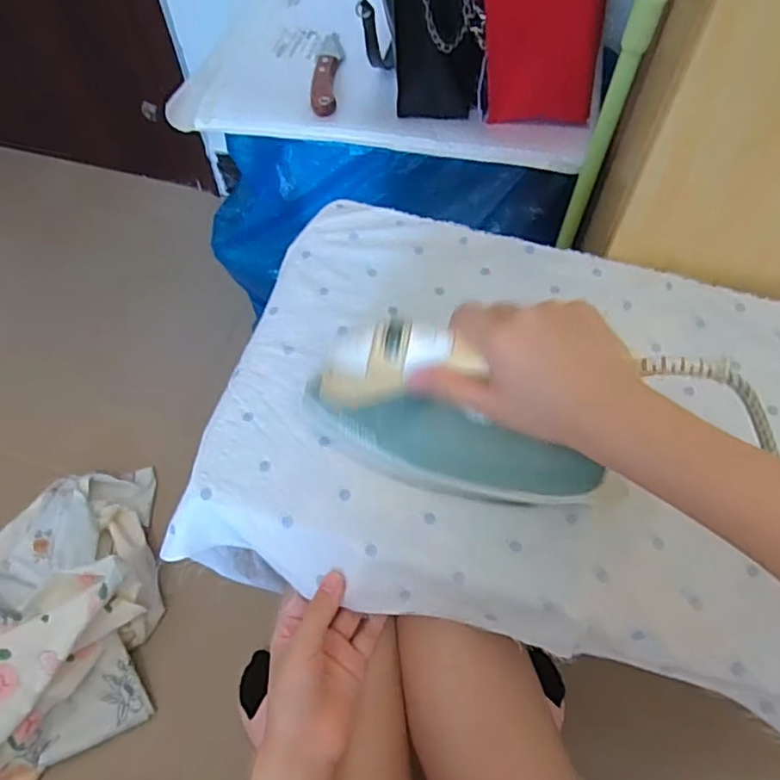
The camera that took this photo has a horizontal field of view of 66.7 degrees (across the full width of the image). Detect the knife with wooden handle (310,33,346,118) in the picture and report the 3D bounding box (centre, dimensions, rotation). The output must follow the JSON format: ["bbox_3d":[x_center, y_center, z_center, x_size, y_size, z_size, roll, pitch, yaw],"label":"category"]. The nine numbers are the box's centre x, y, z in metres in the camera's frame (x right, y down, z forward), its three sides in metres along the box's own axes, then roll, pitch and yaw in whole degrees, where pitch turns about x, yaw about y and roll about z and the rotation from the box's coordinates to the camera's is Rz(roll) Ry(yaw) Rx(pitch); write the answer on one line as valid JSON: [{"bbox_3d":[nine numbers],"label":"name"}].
[{"bbox_3d":[-0.078,-0.406,0.744,0.036,0.011,0.171,0,60,0],"label":"knife with wooden handle"}]

